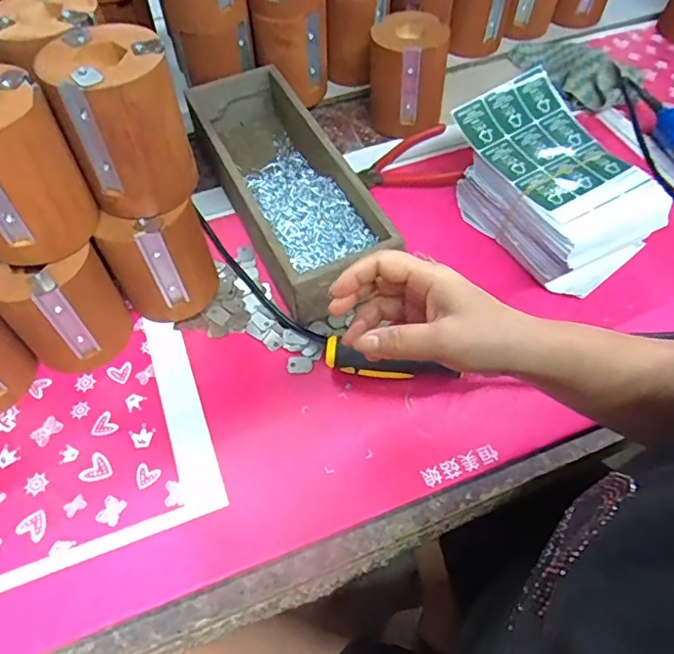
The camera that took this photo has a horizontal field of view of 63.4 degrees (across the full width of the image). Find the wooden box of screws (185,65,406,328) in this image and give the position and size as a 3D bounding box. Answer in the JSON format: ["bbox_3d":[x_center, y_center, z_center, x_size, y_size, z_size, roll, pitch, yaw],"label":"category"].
[{"bbox_3d":[-0.052,-0.138,0.520,0.098,0.066,0.287,-23,59,-14],"label":"wooden box of screws"}]

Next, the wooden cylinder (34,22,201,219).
[{"bbox_3d":[-0.147,-0.142,0.378,0.077,0.101,0.077,0,58,0],"label":"wooden cylinder"}]

